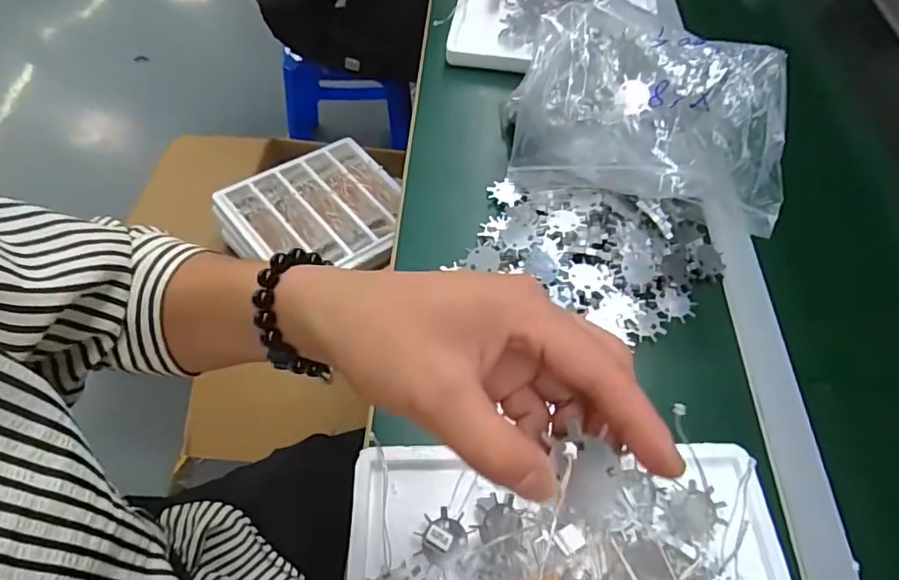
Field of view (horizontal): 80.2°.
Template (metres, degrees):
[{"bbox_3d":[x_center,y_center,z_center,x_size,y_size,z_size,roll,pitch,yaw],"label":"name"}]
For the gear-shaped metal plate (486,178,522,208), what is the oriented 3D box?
[{"bbox_3d":[0.055,-0.096,0.524,0.031,0.008,0.031,2,63,-4],"label":"gear-shaped metal plate"}]

